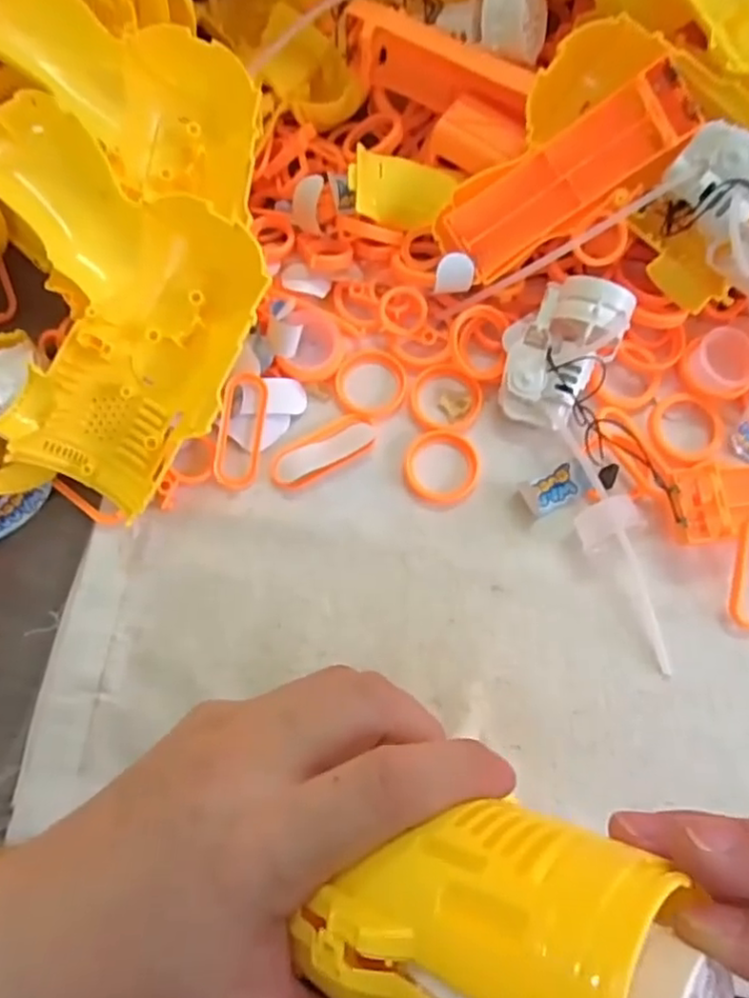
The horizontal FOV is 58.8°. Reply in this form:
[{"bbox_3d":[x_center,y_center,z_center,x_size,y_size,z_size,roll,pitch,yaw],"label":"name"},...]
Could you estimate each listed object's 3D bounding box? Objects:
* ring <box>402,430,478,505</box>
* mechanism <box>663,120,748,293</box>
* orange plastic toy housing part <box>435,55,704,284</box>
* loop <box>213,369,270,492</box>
[{"bbox_3d":[0.032,-0.016,0.312,0.035,0.004,0.035,0,75,0],"label":"ring"},{"bbox_3d":[0.157,-0.125,0.287,0.043,0.026,0.069,-39,93,13],"label":"mechanism"},{"bbox_3d":[0.084,-0.144,0.297,0.111,0.022,0.038,-29,104,18],"label":"orange plastic toy housing part"},{"bbox_3d":[-0.062,-0.032,0.311,0.020,0.004,0.054,8,90,-13],"label":"loop"}]

